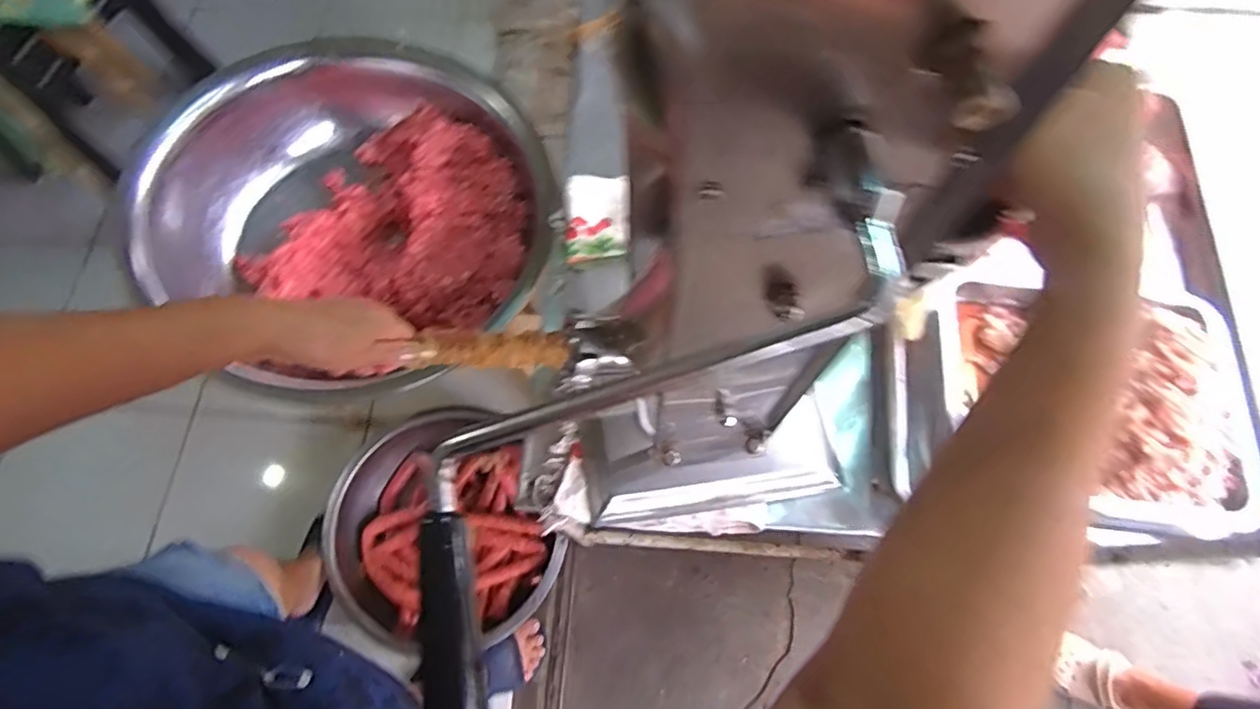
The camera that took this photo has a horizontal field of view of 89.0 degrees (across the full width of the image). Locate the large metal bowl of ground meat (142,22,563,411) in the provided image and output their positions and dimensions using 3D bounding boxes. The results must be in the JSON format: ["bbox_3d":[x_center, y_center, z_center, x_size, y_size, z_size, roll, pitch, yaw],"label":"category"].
[{"bbox_3d":[-0.426,-0.233,0.995,0.521,0.162,0.504,-35,73,-11],"label":"large metal bowl of ground meat"}]

